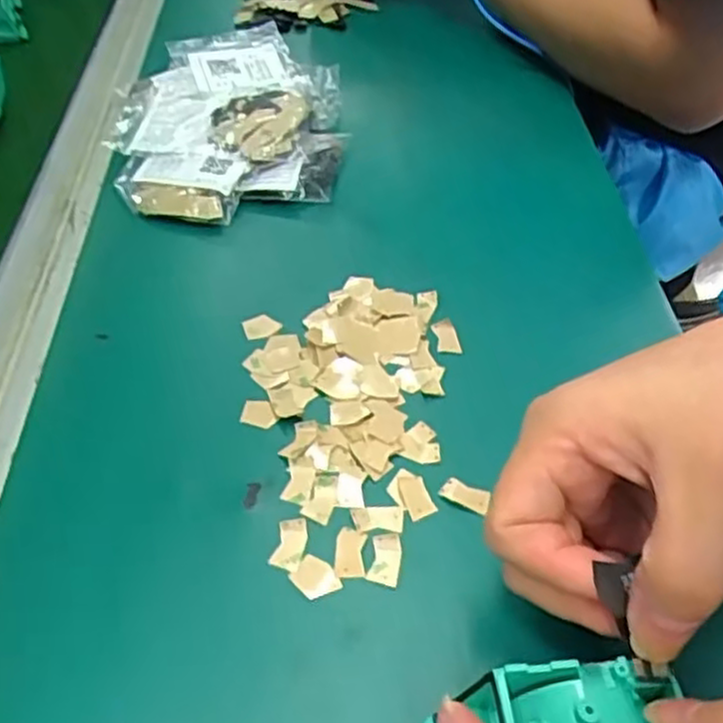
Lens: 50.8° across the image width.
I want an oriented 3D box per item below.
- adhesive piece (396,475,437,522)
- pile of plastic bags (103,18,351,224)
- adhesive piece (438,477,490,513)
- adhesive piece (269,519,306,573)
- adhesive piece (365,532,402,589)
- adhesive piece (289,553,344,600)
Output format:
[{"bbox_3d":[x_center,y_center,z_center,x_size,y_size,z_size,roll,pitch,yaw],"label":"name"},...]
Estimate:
[{"bbox_3d":[0.022,0.054,0.303,0.012,0.004,0.019,-13,49,-13],"label":"adhesive piece"},{"bbox_3d":[-0.082,-0.157,0.472,0.137,0.023,0.196,-4,48,-6],"label":"pile of plastic bags"},{"bbox_3d":[0.041,0.053,0.305,0.020,0.004,0.011,22,49,15],"label":"adhesive piece"},{"bbox_3d":[-0.027,0.067,0.285,0.011,0.004,0.021,10,48,7],"label":"adhesive piece"},{"bbox_3d":[0.009,0.072,0.283,0.011,0.004,0.020,8,48,5],"label":"adhesive piece"},{"bbox_3d":[-0.017,0.078,0.277,0.017,0.004,0.014,35,56,27],"label":"adhesive piece"}]

